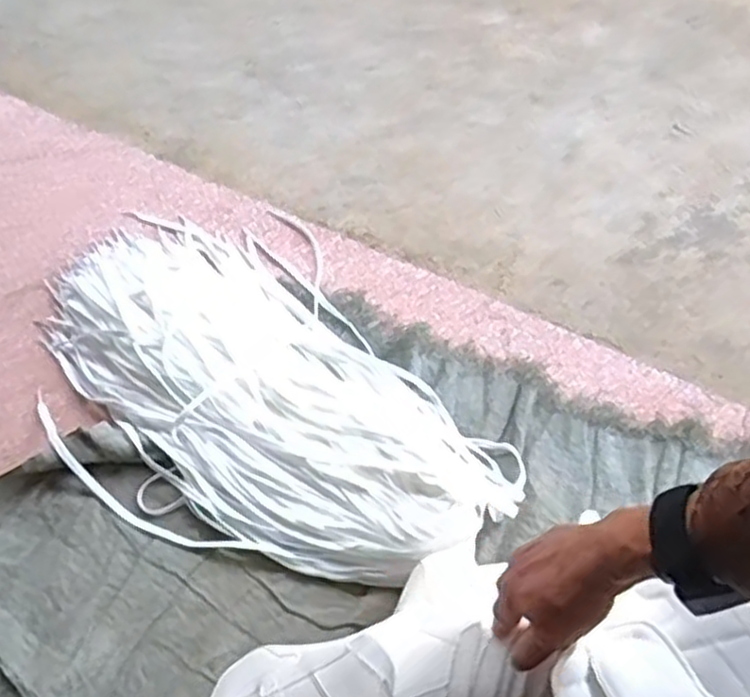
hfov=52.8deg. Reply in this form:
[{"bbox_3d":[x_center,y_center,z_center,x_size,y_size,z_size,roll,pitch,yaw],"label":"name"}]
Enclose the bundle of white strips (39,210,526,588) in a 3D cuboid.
[{"bbox_3d":[-0.165,0.057,0.916,0.648,0.060,0.378,40,62,19],"label":"bundle of white strips"}]

